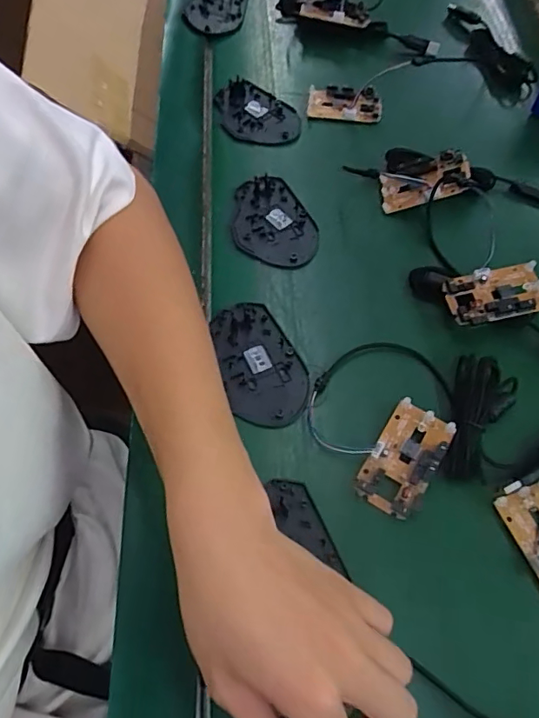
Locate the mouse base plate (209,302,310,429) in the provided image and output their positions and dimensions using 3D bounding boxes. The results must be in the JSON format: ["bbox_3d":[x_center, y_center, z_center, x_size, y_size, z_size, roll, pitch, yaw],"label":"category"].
[{"bbox_3d":[-0.008,0.002,0.414,0.061,0.005,0.109,-16,62,-9],"label":"mouse base plate"}]

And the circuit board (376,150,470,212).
[{"bbox_3d":[0.144,-0.164,0.487,0.079,0.019,0.037,-15,58,22],"label":"circuit board"}]

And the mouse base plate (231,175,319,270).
[{"bbox_3d":[0.001,-0.126,0.485,0.073,0.008,0.106,-19,62,-10],"label":"mouse base plate"}]

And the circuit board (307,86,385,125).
[{"bbox_3d":[0.082,-0.276,0.567,0.079,0.013,0.042,9,61,5],"label":"circuit board"}]

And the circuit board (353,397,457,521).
[{"bbox_3d":[0.097,0.071,0.374,0.045,0.013,0.078,29,64,15],"label":"circuit board"}]

